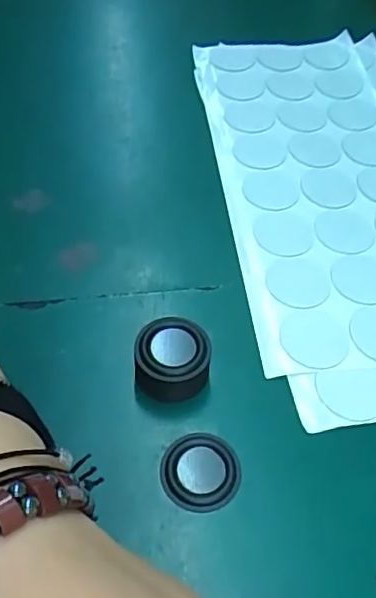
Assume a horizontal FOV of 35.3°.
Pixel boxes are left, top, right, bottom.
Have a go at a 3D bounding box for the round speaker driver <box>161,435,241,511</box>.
[{"bbox_3d":[0.006,0.084,0.288,0.038,0.004,0.037,1,53,-1],"label":"round speaker driver"}]

